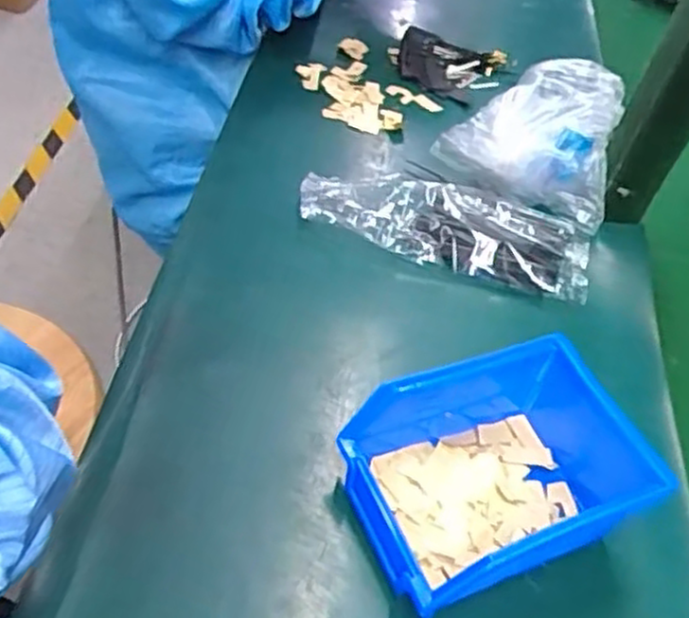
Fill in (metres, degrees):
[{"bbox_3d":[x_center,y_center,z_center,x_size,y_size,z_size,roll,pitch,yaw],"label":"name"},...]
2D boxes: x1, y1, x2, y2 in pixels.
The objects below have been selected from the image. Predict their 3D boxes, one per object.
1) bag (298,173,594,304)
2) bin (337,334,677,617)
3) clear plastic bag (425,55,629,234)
[{"bbox_3d":[0.077,-0.071,0.573,0.222,0.021,0.080,22,49,8],"label":"bag"},{"bbox_3d":[0.079,0.090,0.408,0.144,0.072,0.108,-17,52,-20],"label":"bin"},{"bbox_3d":[0.146,-0.133,0.603,0.137,0.099,0.091,14,48,6],"label":"clear plastic bag"}]

